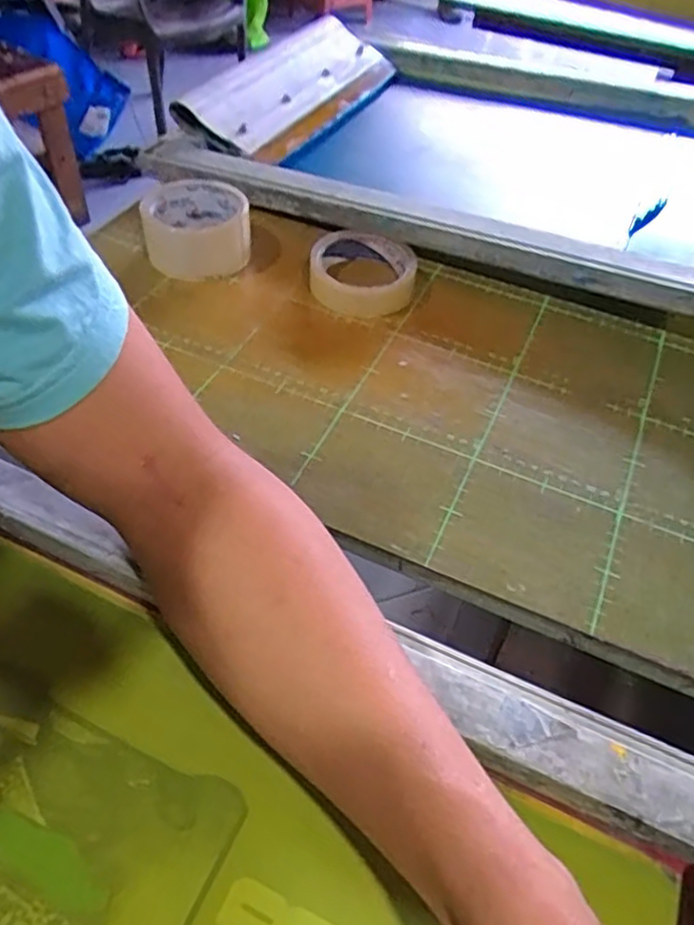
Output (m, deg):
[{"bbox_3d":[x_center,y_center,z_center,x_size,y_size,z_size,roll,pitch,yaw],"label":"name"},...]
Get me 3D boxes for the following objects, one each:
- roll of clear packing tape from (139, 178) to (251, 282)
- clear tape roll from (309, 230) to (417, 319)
[{"bbox_3d":[-0.131,-0.205,0.600,0.088,0.051,0.087,-3,49,-7],"label":"roll of clear packing tape"},{"bbox_3d":[0.015,-0.167,0.588,0.091,0.031,0.096,2,49,-3],"label":"clear tape roll"}]

